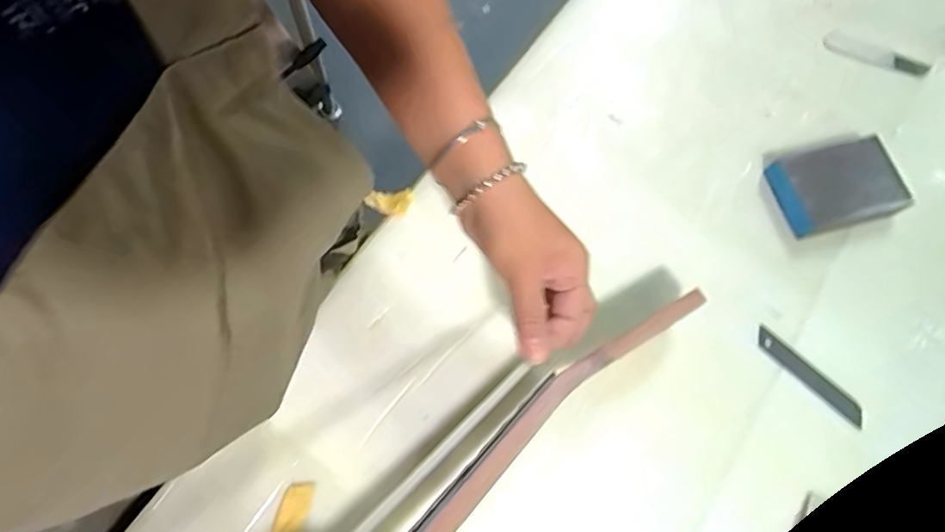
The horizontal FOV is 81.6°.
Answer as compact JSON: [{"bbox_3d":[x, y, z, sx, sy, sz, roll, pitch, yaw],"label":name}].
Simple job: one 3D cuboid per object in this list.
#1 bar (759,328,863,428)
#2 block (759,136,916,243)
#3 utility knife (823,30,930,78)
[{"bbox_3d":[0.264,0.087,0.428,0.096,0.004,0.018,43,76,12],"label":"bar"},{"bbox_3d":[0.306,-0.065,0.464,0.097,0.029,0.067,-13,72,-6],"label":"block"},{"bbox_3d":[0.385,-0.201,0.520,0.099,0.005,0.023,21,72,6],"label":"utility knife"}]

